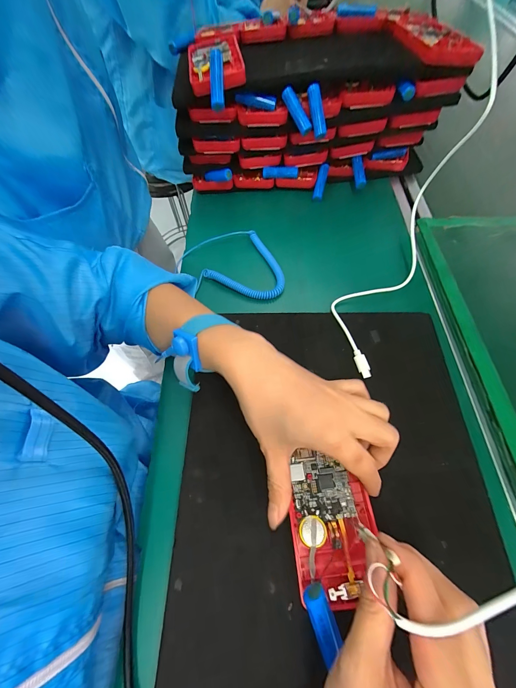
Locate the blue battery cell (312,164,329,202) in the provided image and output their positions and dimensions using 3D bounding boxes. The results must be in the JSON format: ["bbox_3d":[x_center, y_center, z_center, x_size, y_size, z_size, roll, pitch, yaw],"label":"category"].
[{"bbox_3d":[0.092,-0.237,0.402,0.014,0.017,0.053,15,91,11],"label":"blue battery cell"}]

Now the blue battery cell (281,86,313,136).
[{"bbox_3d":[0.046,-0.271,0.317,0.015,0.049,0.011,-2,50,51],"label":"blue battery cell"}]

